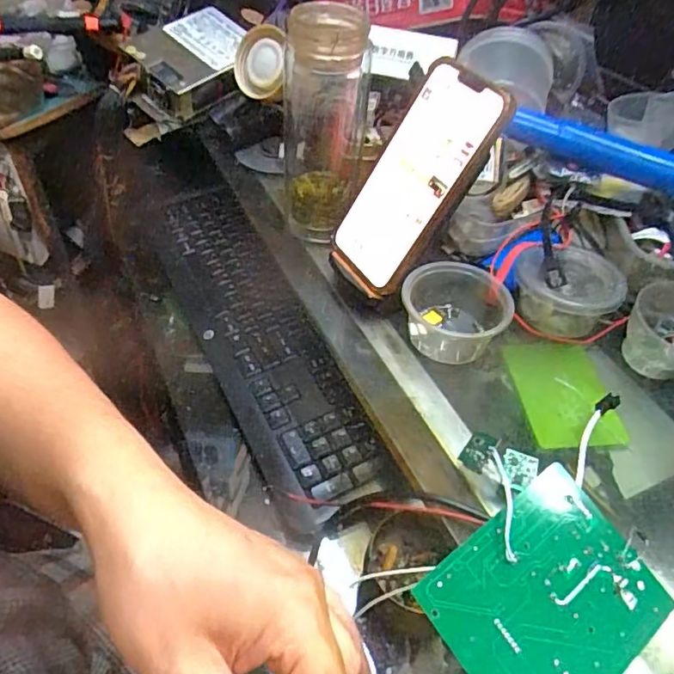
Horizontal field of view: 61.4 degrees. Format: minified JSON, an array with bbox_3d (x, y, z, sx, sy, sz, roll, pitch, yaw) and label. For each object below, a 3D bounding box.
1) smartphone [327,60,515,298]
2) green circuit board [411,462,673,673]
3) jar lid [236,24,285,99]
[{"bbox_3d":[0.055,-0.111,0.417,0.020,0.166,0.075,6,37,-44],"label":"smartphone"},{"bbox_3d":[0.108,0.131,0.287,0.112,0.006,0.090,-30,73,-25],"label":"green circuit board"},{"bbox_3d":[-0.071,-0.254,0.527,0.054,0.063,0.012,24,35,16],"label":"jar lid"}]

